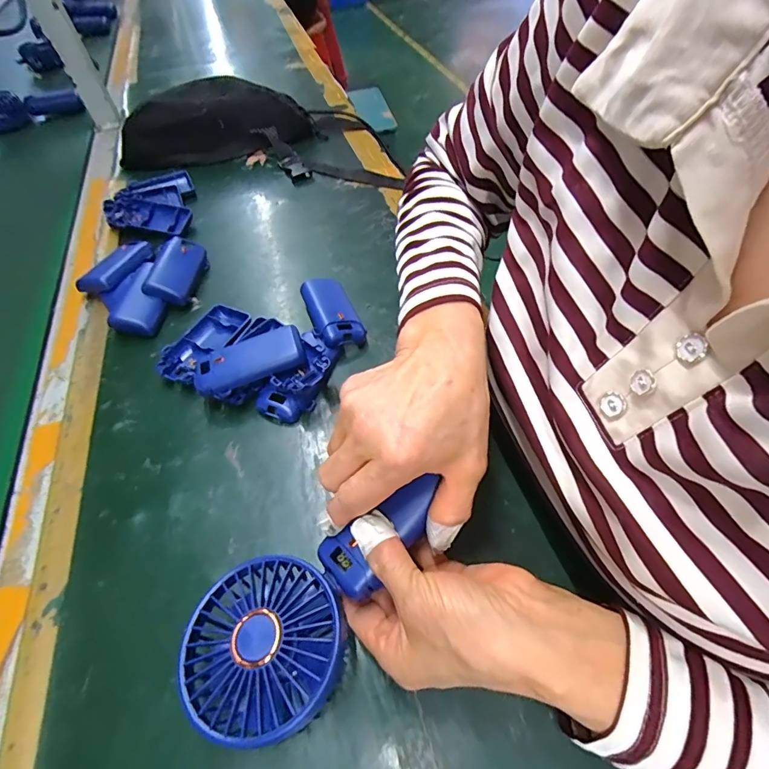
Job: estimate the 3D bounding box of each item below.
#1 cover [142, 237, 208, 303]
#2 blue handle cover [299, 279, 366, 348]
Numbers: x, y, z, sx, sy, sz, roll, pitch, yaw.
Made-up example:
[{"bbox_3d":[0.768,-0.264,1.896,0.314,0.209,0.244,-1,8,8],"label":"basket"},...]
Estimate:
[{"bbox_3d":[-0.224,-0.125,0.465,0.046,0.022,0.092,28,46,-28],"label":"cover"},{"bbox_3d":[-0.053,-0.073,0.420,0.043,0.025,0.098,-18,54,-11],"label":"blue handle cover"}]

